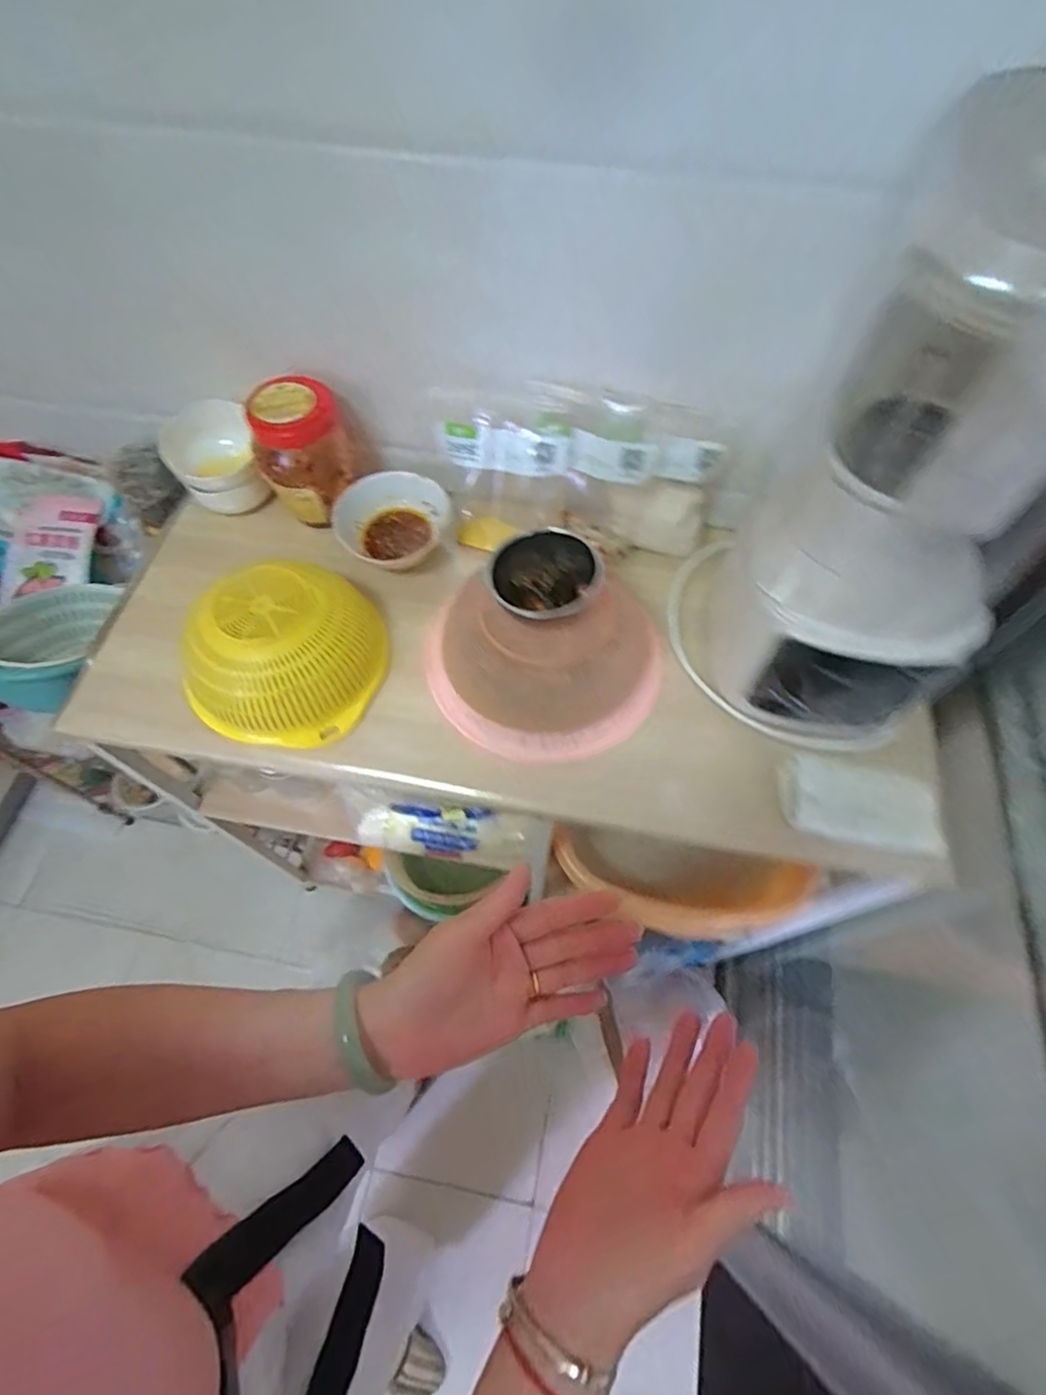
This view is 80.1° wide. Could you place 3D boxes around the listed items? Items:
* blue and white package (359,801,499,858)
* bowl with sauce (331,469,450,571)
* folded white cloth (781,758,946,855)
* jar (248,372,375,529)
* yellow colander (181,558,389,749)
[{"bbox_3d":[-0.126,0.168,0.818,0.174,0.032,0.076,3,110,4],"label":"blue and white package"},{"bbox_3d":[-0.148,-0.204,0.750,0.135,0.064,0.127,-1,66,2],"label":"bowl with sauce"},{"bbox_3d":[0.318,0.104,0.592,0.140,0.022,0.072,8,67,6],"label":"folded white cloth"},{"bbox_3d":[-0.248,-0.287,0.726,0.115,0.135,0.094,-35,69,-12],"label":"jar"},{"bbox_3d":[-0.240,-0.046,0.630,0.163,0.098,0.179,-1,66,2],"label":"yellow colander"}]

